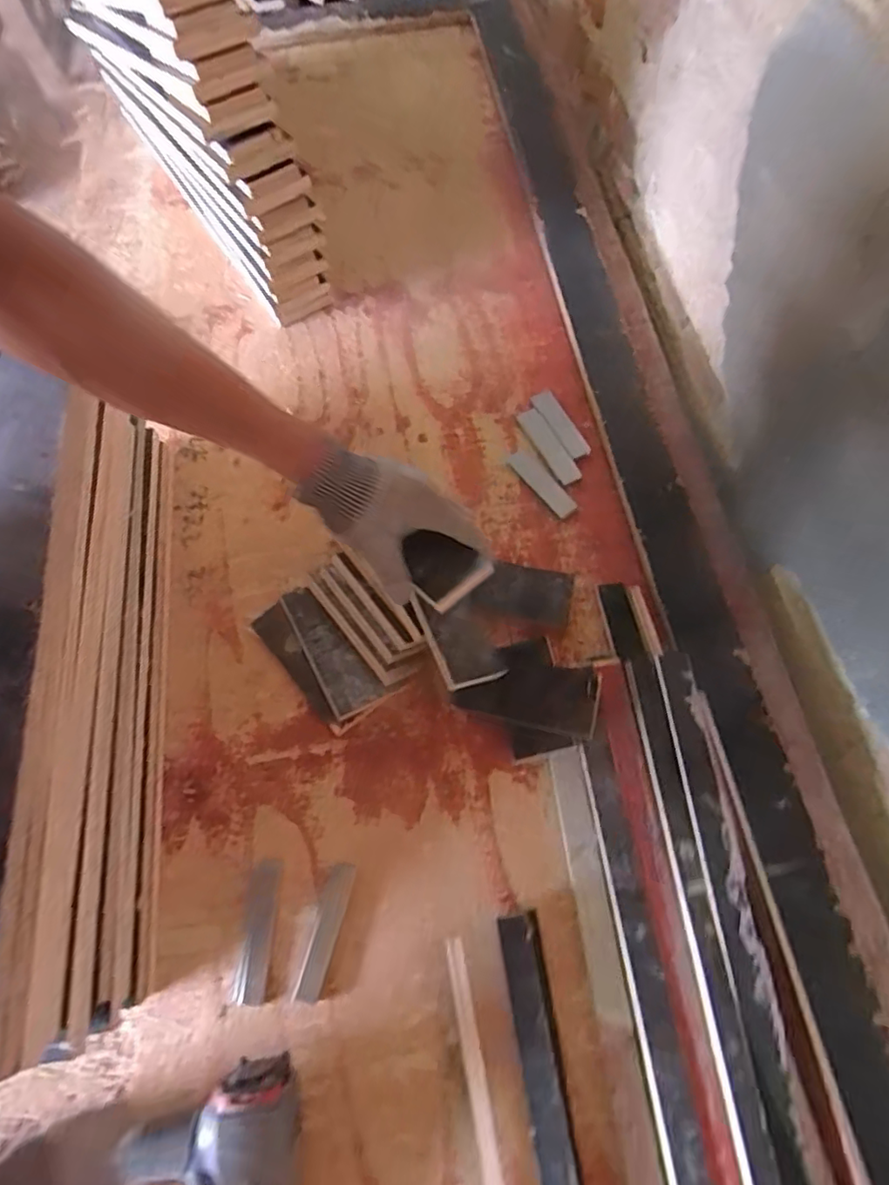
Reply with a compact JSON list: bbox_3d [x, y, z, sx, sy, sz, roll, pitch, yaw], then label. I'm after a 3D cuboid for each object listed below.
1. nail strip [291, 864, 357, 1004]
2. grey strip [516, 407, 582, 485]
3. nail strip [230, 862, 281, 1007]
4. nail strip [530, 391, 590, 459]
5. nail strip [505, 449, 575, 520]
[{"bbox_3d":[-0.107,0.306,0.534,0.023,0.006,0.110,13,70,7],"label":"nail strip"},{"bbox_3d":[0.127,-0.179,0.721,0.028,0.004,0.112,-26,70,-8],"label":"grey strip"},{"bbox_3d":[-0.169,0.308,0.538,0.029,0.006,0.112,3,69,3],"label":"nail strip"},{"bbox_3d":[0.143,-0.207,0.728,0.028,0.005,0.101,-27,70,-8],"label":"nail strip"},{"bbox_3d":[0.113,-0.129,0.700,0.025,0.004,0.100,-39,72,-12],"label":"nail strip"}]

